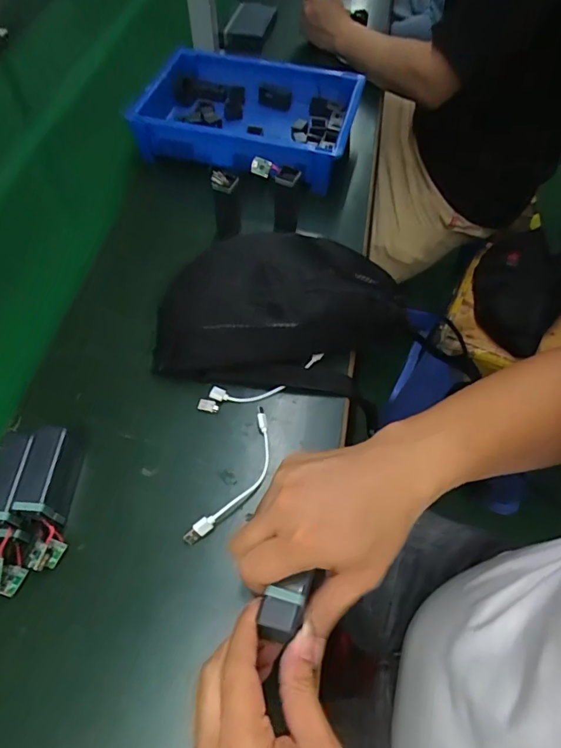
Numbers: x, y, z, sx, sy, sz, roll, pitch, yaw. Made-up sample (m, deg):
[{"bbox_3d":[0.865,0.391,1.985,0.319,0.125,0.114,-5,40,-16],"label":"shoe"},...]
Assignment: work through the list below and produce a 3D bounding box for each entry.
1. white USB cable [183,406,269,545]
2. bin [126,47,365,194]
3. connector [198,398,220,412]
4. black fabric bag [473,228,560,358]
[{"bbox_3d":[-0.037,0.098,0.439,0.036,0.016,0.144,23,61,13],"label":"white USB cable"},{"bbox_3d":[-0.046,-0.383,0.692,0.303,0.068,0.203,13,59,8],"label":"bin"},{"bbox_3d":[-0.075,0.033,0.485,0.022,0.008,0.011,8,57,5],"label":"connector"},{"bbox_3d":[0.463,-0.171,0.887,0.171,0.080,0.252,39,66,21],"label":"black fabric bag"}]

